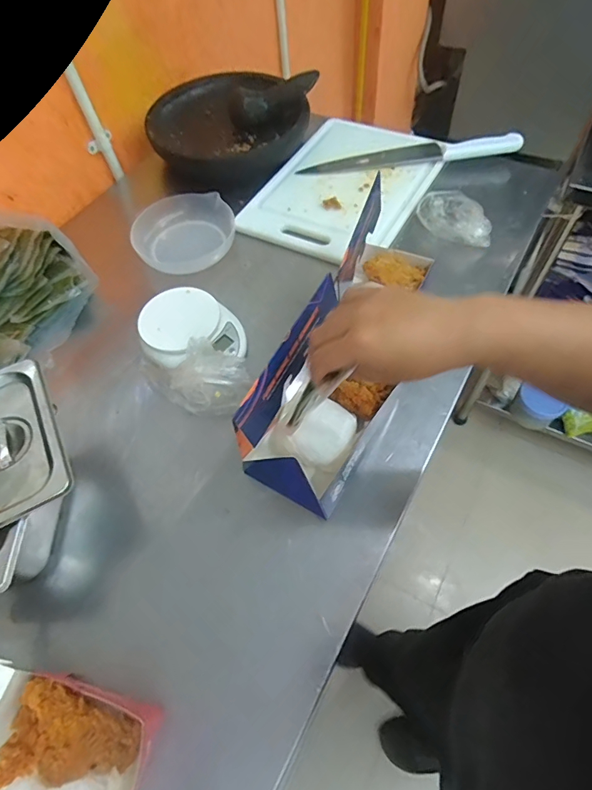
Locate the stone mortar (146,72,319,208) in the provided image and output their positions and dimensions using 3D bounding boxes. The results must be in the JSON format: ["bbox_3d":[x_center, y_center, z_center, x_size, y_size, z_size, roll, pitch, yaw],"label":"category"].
[{"bbox_3d":[-0.133,-0.500,0.824,0.298,0.090,0.292,36,67,23],"label":"stone mortar"}]

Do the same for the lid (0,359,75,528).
[{"bbox_3d":[-0.281,0.048,0.426,0.110,0.022,0.162,-28,60,-12],"label":"lid"}]

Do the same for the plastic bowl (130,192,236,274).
[{"bbox_3d":[-0.172,-0.252,0.698,0.156,0.053,0.127,-11,58,-2],"label":"plastic bowl"}]

